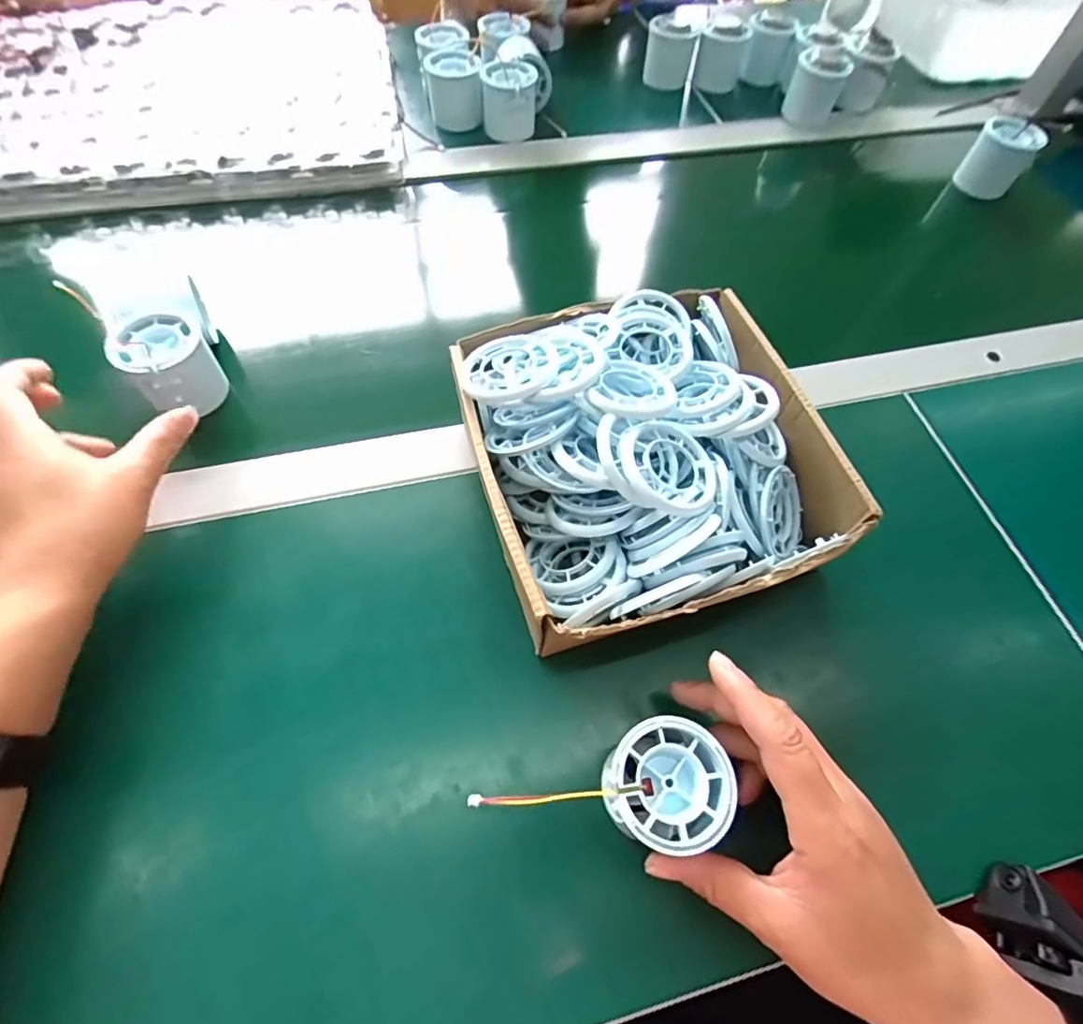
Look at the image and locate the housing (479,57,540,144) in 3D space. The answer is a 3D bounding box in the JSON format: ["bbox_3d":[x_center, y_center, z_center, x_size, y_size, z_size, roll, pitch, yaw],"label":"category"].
[{"bbox_3d":[-0.032,-0.419,0.575,0.056,0.058,0.052,1,61,-2],"label":"housing"}]

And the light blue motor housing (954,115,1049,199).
[{"bbox_3d":[0.467,-0.360,0.574,0.055,0.058,0.051,36,65,17],"label":"light blue motor housing"}]

